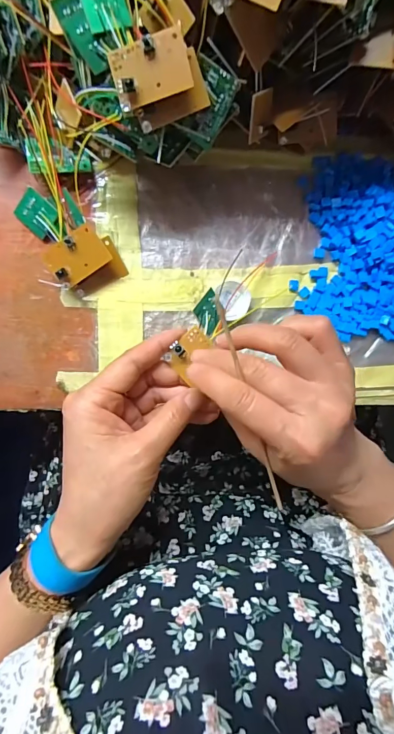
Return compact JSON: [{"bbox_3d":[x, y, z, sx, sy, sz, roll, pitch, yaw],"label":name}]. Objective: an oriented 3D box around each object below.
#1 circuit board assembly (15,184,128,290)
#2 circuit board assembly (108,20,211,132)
[{"bbox_3d":[-0.095,-0.098,0.292,0.061,0.022,0.073,-18,94,-6],"label":"circuit board assembly"},{"bbox_3d":[-0.023,-0.169,0.230,0.048,0.020,0.043,-23,103,11],"label":"circuit board assembly"}]

